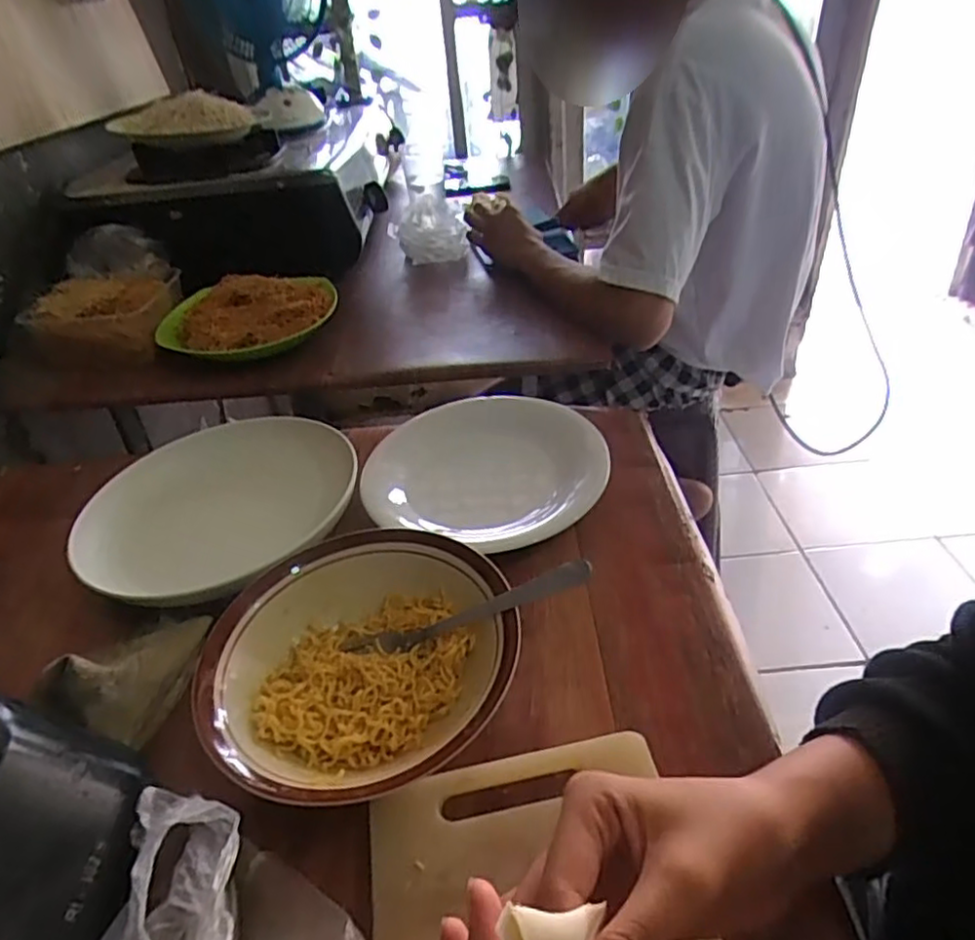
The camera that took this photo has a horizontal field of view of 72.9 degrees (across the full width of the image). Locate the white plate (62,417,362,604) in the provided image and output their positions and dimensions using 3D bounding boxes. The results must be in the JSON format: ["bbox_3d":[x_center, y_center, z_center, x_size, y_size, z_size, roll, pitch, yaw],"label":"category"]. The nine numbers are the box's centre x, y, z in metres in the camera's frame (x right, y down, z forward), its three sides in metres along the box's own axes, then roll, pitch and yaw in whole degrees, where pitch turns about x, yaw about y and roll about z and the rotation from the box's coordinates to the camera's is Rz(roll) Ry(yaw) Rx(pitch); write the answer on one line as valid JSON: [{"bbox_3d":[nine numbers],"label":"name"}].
[{"bbox_3d":[-0.205,0.025,0.527,0.189,0.036,0.208,-2,38,4],"label":"white plate"}]

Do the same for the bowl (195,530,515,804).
[{"bbox_3d":[-0.074,0.107,0.382,0.169,0.039,0.175,-3,38,3],"label":"bowl"}]

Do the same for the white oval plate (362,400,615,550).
[{"bbox_3d":[0.000,-0.007,0.538,0.183,0.023,0.164,7,40,15],"label":"white oval plate"}]

